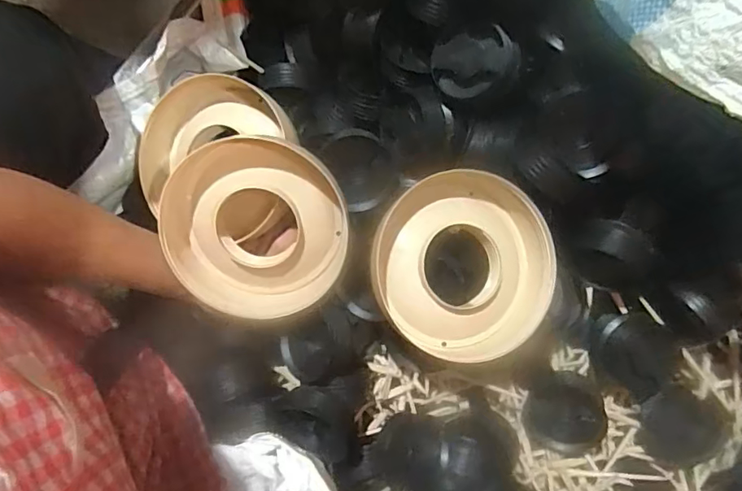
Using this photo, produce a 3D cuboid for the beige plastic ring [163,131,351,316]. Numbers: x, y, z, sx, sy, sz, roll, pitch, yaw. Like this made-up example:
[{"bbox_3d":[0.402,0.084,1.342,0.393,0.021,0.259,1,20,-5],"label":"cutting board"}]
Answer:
[{"bbox_3d":[-0.103,-0.012,0.476,0.161,0.031,0.160,1,108,3],"label":"beige plastic ring"}]

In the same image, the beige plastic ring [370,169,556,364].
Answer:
[{"bbox_3d":[0.081,0.018,0.483,0.161,0.045,0.161,0,97,1],"label":"beige plastic ring"}]

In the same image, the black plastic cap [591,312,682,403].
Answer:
[{"bbox_3d":[0.254,0.105,0.512,0.075,0.022,0.073,0,80,1],"label":"black plastic cap"}]

